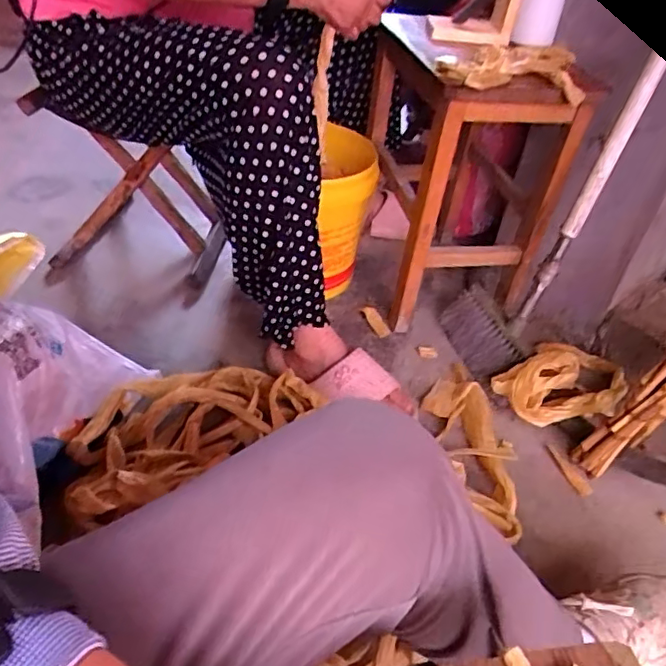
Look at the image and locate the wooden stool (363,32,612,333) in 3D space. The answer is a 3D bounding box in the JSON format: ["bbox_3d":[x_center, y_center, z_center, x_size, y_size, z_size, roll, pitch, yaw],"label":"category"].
[{"bbox_3d":[0.208,-0.289,1.063,0.287,0.419,0.409,-2,40,-11],"label":"wooden stool"}]

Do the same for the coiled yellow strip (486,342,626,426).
[{"bbox_3d":[0.376,0.075,0.920,0.244,0.074,0.130,-17,45,-26],"label":"coiled yellow strip"}]

